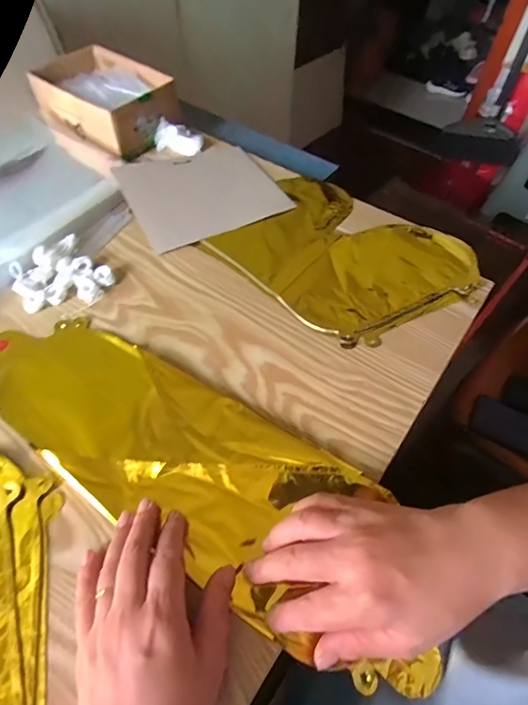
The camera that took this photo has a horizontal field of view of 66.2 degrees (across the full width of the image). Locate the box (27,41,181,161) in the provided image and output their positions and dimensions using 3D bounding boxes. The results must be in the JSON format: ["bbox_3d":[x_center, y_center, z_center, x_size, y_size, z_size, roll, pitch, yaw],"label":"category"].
[{"bbox_3d":[-0.239,-0.381,0.615,0.206,0.066,0.136,36,63,21],"label":"box"}]

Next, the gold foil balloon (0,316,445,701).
[{"bbox_3d":[-0.067,0.085,0.340,0.437,0.015,0.133,27,60,17],"label":"gold foil balloon"}]

